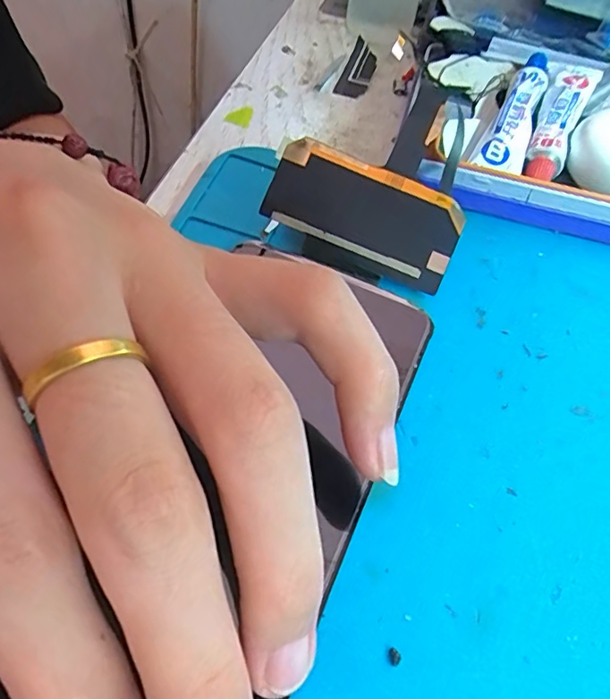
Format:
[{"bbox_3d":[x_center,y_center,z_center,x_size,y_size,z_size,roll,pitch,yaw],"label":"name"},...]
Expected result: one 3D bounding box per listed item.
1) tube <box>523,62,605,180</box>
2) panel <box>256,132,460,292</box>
[{"bbox_3d":[0.108,-0.098,0.223,0.016,0.016,0.080,26,56,12],"label":"tube"},{"bbox_3d":[0.019,-0.045,0.178,0.064,0.007,0.032,25,82,2],"label":"panel"}]

